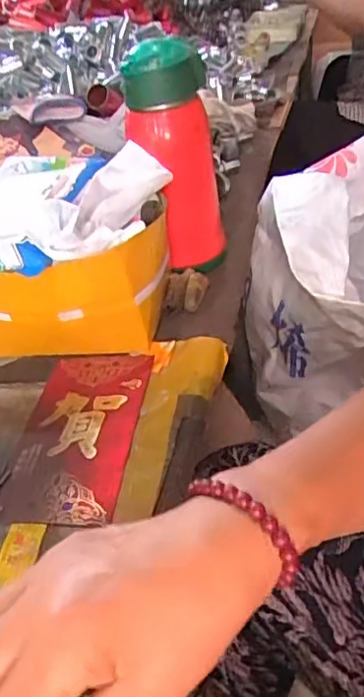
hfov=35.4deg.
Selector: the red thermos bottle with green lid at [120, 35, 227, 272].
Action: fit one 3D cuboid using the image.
[{"bbox_3d":[-0.004,-0.164,0.534,0.078,0.207,0.066,-6,38,2],"label":"red thermos bottle with green lid"}]

